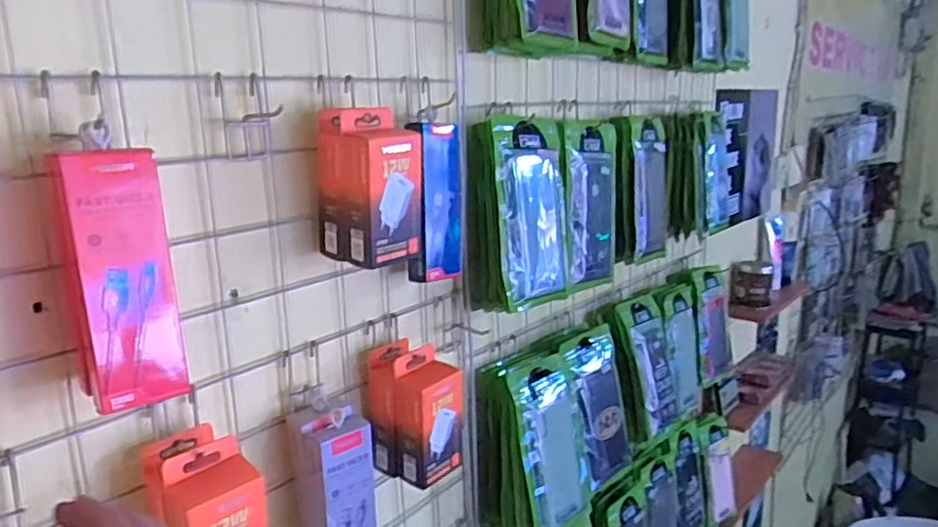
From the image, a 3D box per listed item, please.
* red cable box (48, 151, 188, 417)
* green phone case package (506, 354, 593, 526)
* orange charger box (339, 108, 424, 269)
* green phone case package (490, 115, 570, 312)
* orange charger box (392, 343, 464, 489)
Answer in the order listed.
[{"bbox_3d":[-0.205,0.010,0.394,0.057,0.148,0.016,-11,16,-39],"label":"red cable box"},{"bbox_3d":[0.104,0.224,0.812,0.016,0.211,0.124,-10,1,42],"label":"green phone case package"},{"bbox_3d":[-0.073,-0.063,0.550,0.043,0.119,0.063,11,17,43],"label":"orange charger box"},{"bbox_3d":[0.081,-0.060,0.756,0.125,0.212,0.025,-12,8,-43],"label":"green phone case package"},{"bbox_3d":[-0.039,0.147,0.640,0.043,0.117,0.059,11,17,43],"label":"orange charger box"}]

